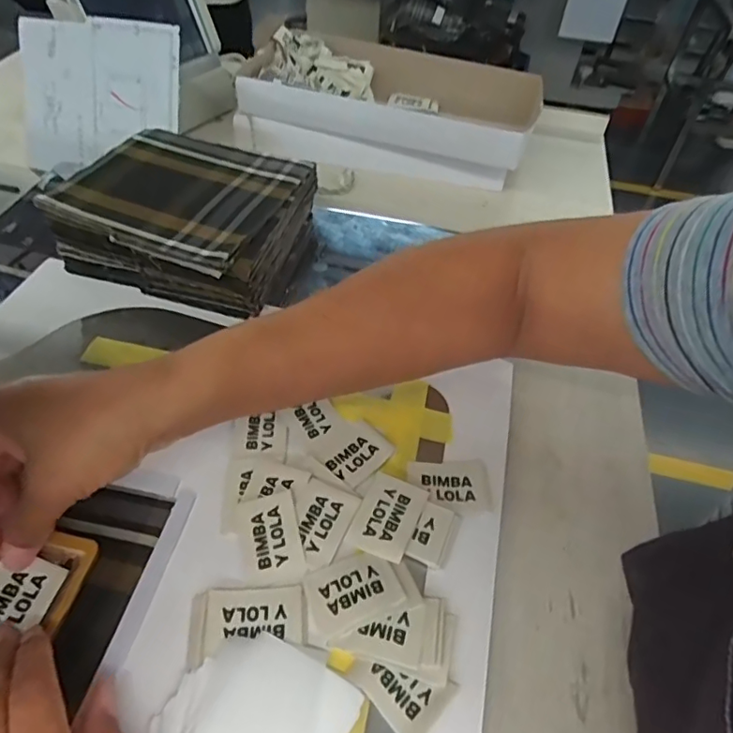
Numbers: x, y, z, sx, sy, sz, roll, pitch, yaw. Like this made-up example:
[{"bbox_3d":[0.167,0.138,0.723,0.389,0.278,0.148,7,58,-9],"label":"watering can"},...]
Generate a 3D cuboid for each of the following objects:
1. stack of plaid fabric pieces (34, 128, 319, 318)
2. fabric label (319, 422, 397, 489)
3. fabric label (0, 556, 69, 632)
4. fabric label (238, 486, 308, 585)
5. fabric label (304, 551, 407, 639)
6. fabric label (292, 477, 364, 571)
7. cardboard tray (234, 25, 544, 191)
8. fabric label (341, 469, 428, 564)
[{"bbox_3d":[-0.151,-0.123,0.450,0.183,0.065,0.154,15,50,6],"label":"stack of plaid fabric pieces"},{"bbox_3d":[-0.005,0.055,0.342,0.032,0.004,0.040,35,62,29],"label":"fabric label"},{"bbox_3d":[-0.181,0.122,0.273,0.034,0.004,0.048,20,53,-3],"label":"fabric label"},{"bbox_3d":[-0.054,0.097,0.303,0.031,0.004,0.050,-13,58,-7],"label":"fabric label"},{"bbox_3d":[-0.007,0.118,0.284,0.047,0.007,0.036,-16,54,-19],"label":"fabric label"},{"bbox_3d":[-0.028,0.088,0.309,0.036,0.004,0.046,23,52,13],"label":"fabric label"},{"bbox_3d":[0.029,-0.292,0.609,0.315,0.076,0.199,11,50,3],"label":"cardboard tray"},{"bbox_3d":[0.013,0.086,0.314,0.035,0.005,0.051,21,51,11],"label":"fabric label"}]

